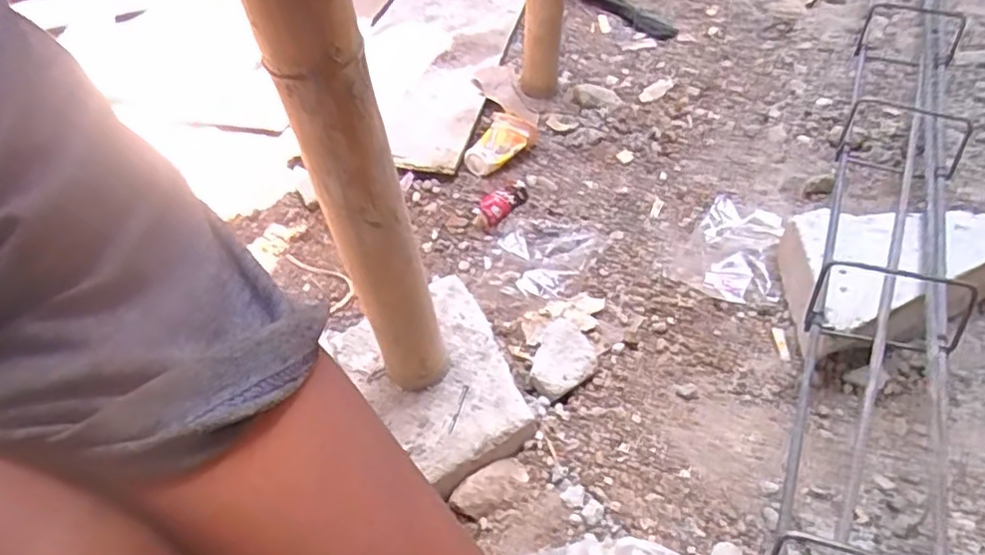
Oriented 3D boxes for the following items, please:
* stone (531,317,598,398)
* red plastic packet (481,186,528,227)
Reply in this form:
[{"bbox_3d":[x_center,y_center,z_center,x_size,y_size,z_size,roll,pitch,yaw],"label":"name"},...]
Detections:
[{"bbox_3d":[0.076,0.084,0.675,0.058,0.035,0.095,13,51,17],"label":"stone"},{"bbox_3d":[0.011,-0.095,0.844,0.037,0.023,0.072,30,57,29],"label":"red plastic packet"}]

